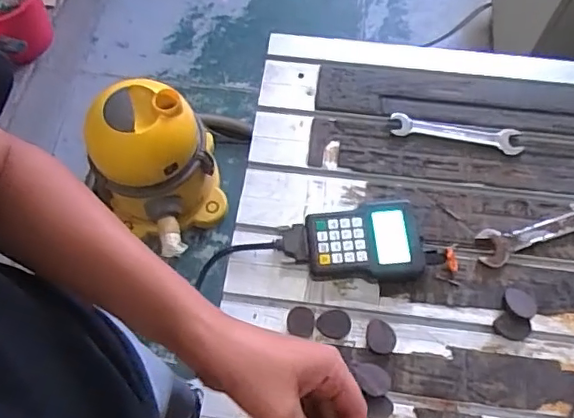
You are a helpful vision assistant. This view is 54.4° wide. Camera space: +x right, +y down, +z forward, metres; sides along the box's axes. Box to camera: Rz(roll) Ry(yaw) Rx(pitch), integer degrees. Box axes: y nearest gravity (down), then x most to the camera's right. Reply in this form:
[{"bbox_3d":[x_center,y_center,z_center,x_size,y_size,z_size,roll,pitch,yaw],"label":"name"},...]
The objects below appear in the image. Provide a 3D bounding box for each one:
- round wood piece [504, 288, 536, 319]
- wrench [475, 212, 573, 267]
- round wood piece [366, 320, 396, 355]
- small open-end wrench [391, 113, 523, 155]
[{"bbox_3d":[0.296,0.120,0.709,0.033,0.007,0.042,-32,68,-13],"label":"round wood piece"},{"bbox_3d":[0.378,0.022,0.766,0.251,0.007,0.051,-18,66,-7],"label":"wrench"},{"bbox_3d":[0.118,0.161,0.701,0.037,0.004,0.040,0,65,1],"label":"round wood piece"},{"bbox_3d":[0.250,-0.113,0.827,0.186,0.009,0.040,10,65,6],"label":"small open-end wrench"}]

